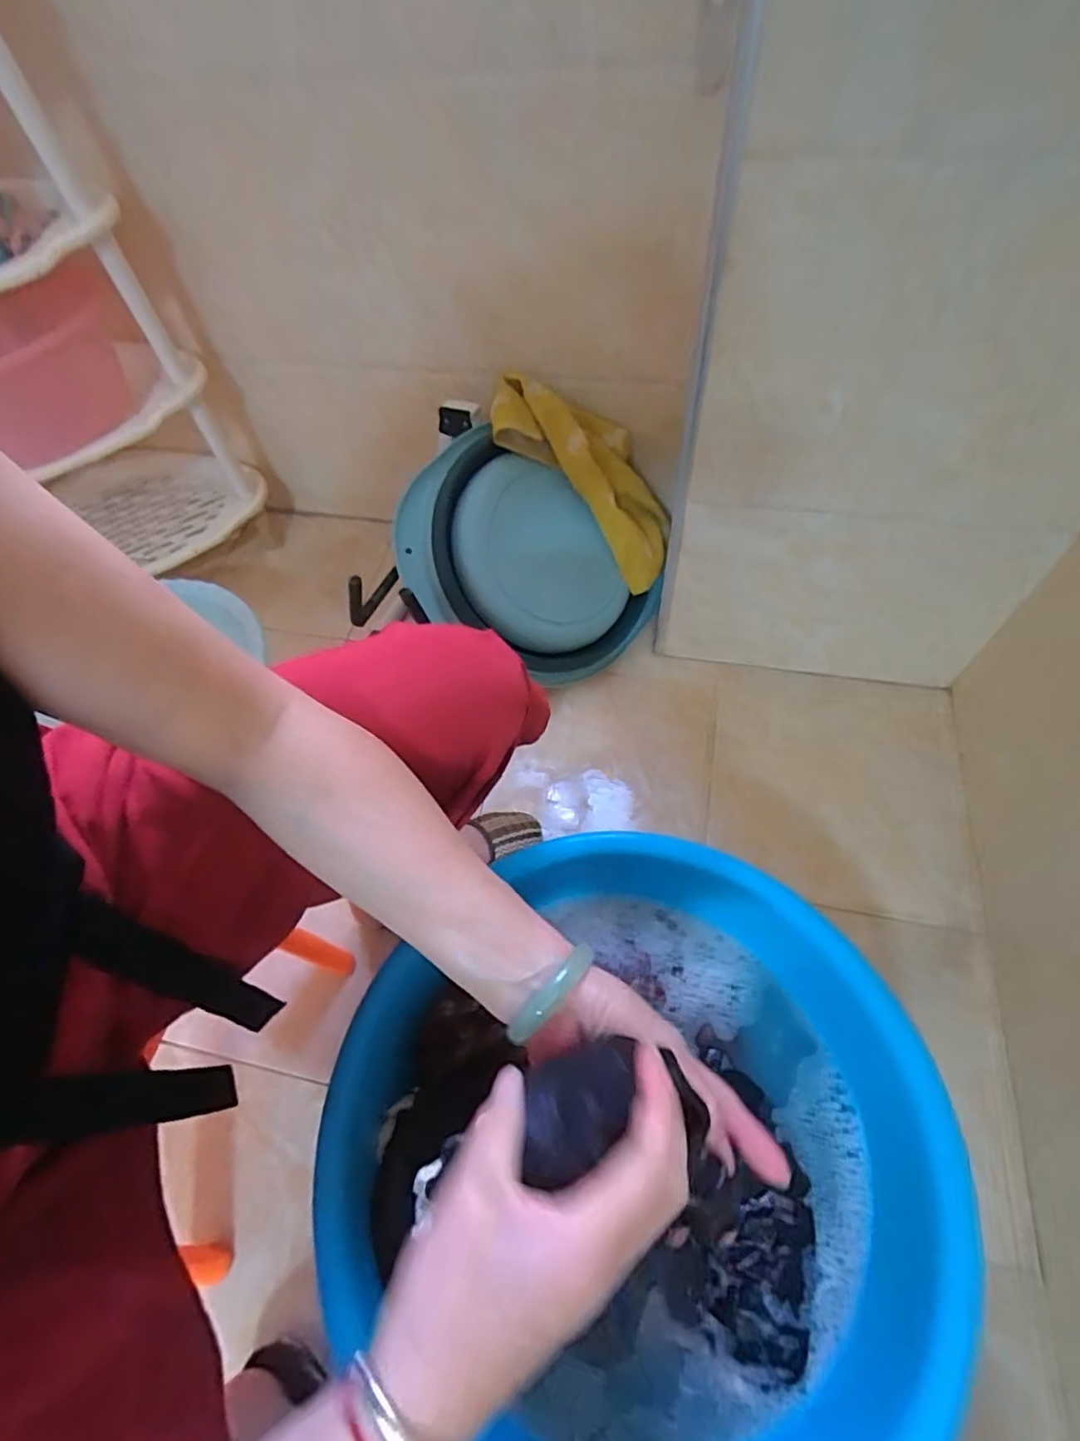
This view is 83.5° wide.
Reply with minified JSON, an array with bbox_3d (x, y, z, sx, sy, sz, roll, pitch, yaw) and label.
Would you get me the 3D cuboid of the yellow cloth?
[{"bbox_3d":[0.074,-0.340,0.836,0.323,0.070,0.136,41,59,-21],"label":"yellow cloth"}]

